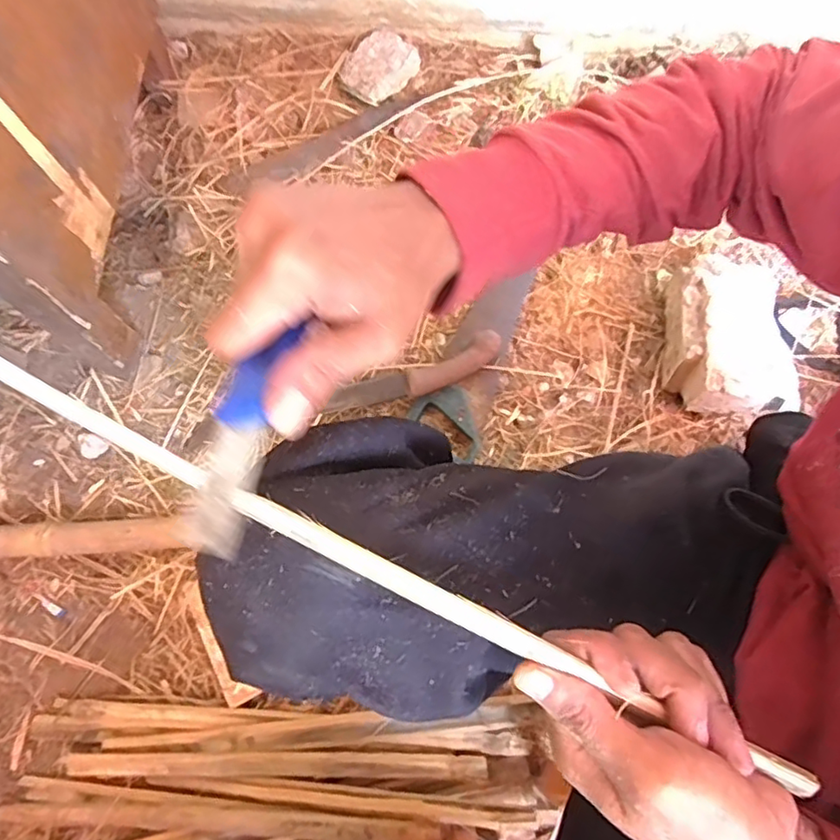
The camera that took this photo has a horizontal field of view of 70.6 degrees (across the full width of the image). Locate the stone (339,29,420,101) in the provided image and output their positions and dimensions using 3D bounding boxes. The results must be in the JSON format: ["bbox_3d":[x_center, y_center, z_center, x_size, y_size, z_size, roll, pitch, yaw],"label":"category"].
[{"bbox_3d":[-0.069,-0.532,0.879,0.094,0.034,0.105,44,80,10],"label":"stone"}]

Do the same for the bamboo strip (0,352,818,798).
[{"bbox_3d":[-0.032,0.049,0.237,0.438,0.010,0.013,29,78,-4],"label":"bamboo strip"}]

